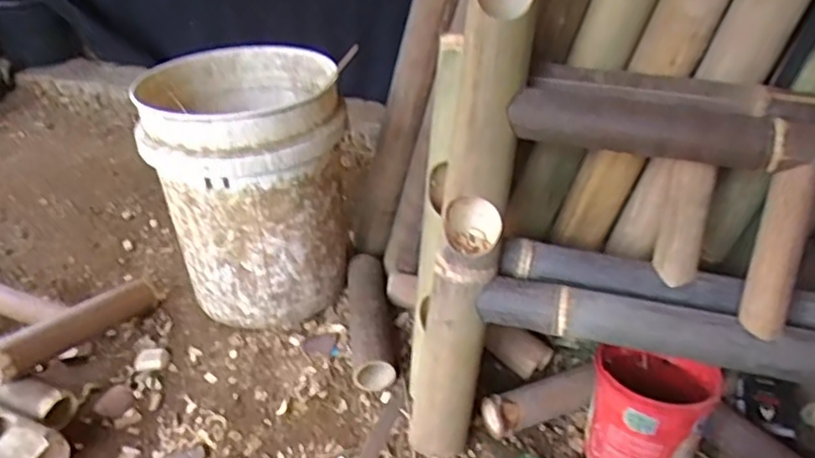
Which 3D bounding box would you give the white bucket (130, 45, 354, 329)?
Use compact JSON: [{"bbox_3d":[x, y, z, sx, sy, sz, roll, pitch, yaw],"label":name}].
[{"bbox_3d":[-0.256,-0.058,1.040,0.291,0.379,0.301,-10,35,-17],"label":"white bucket"}]

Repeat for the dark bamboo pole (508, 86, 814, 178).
[{"bbox_3d":[0.417,-0.088,0.695,0.597,0.058,0.080,10,34,12],"label":"dark bamboo pole"}]

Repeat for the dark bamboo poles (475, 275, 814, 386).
[{"bbox_3d":[0.374,0.130,0.717,0.577,0.049,0.040,10,34,12],"label":"dark bamboo poles"}]

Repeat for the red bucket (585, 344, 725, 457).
[{"bbox_3d":[0.302,0.229,0.801,0.145,0.146,0.131,10,34,12],"label":"red bucket"}]

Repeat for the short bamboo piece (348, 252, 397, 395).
[{"bbox_3d":[-0.058,0.143,1.019,0.064,0.065,0.252,-3,33,-8],"label":"short bamboo piece"}]

